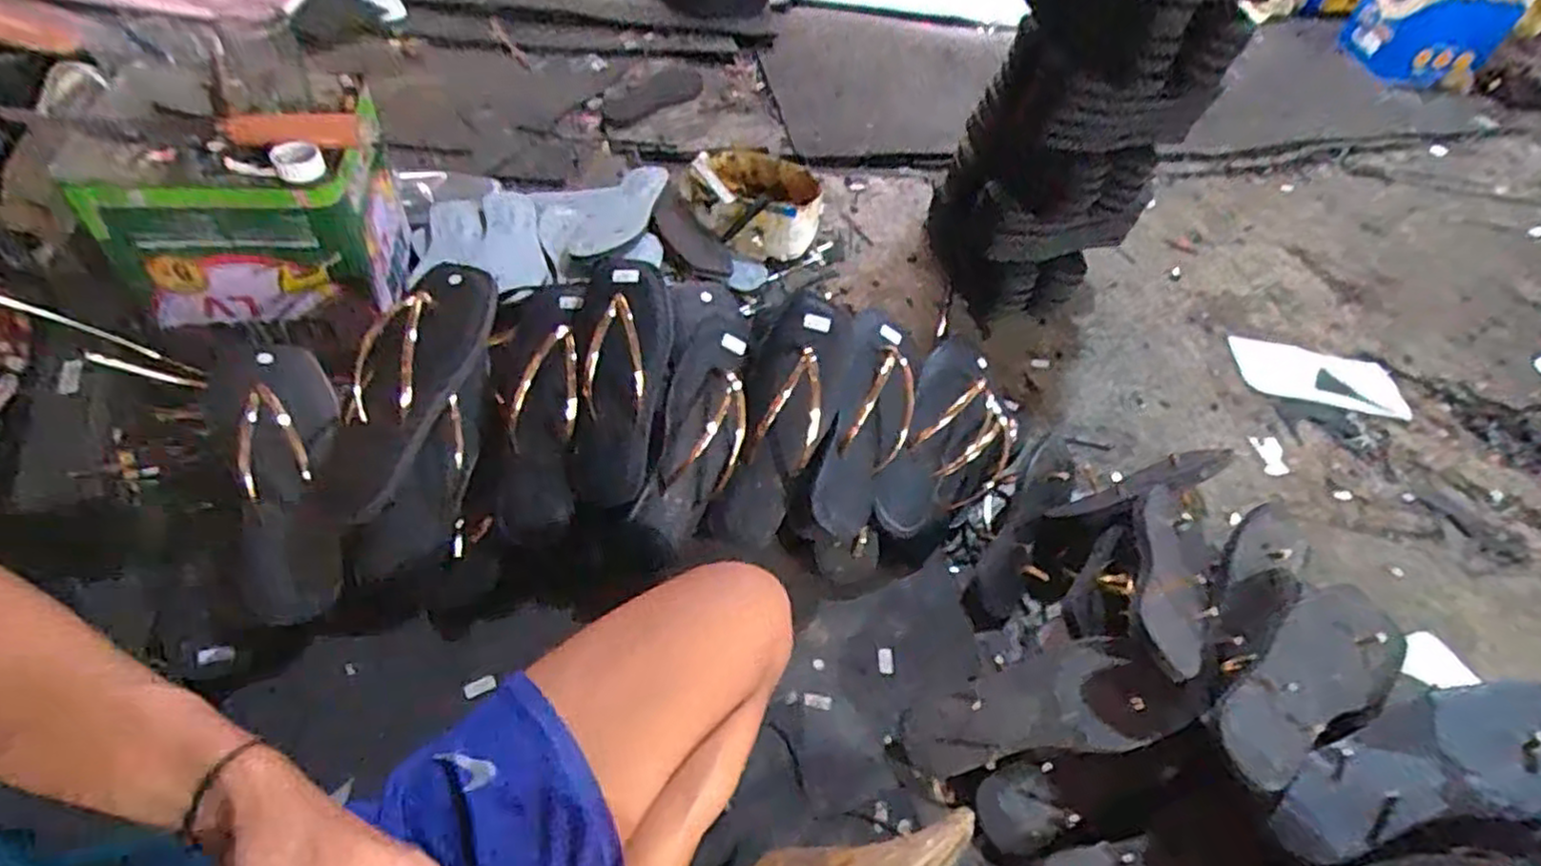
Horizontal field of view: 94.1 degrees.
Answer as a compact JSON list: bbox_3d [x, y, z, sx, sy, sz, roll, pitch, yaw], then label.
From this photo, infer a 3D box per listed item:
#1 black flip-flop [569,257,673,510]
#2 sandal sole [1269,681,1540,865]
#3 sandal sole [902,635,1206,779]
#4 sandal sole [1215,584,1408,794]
[{"bbox_3d":[-0.145,-0.051,0.677,0.090,0.059,0.240,5,84,0],"label":"black flip-flop"},{"bbox_3d":[0.504,0.253,0.548,0.245,0.057,0.096,-7,51,-10],"label":"sandal sole"},{"bbox_3d":[0.234,0.241,0.608,0.233,0.024,0.089,-23,75,6],"label":"sandal sole"},{"bbox_3d":[0.445,0.201,0.584,0.227,0.021,0.083,-24,72,-26],"label":"sandal sole"}]

